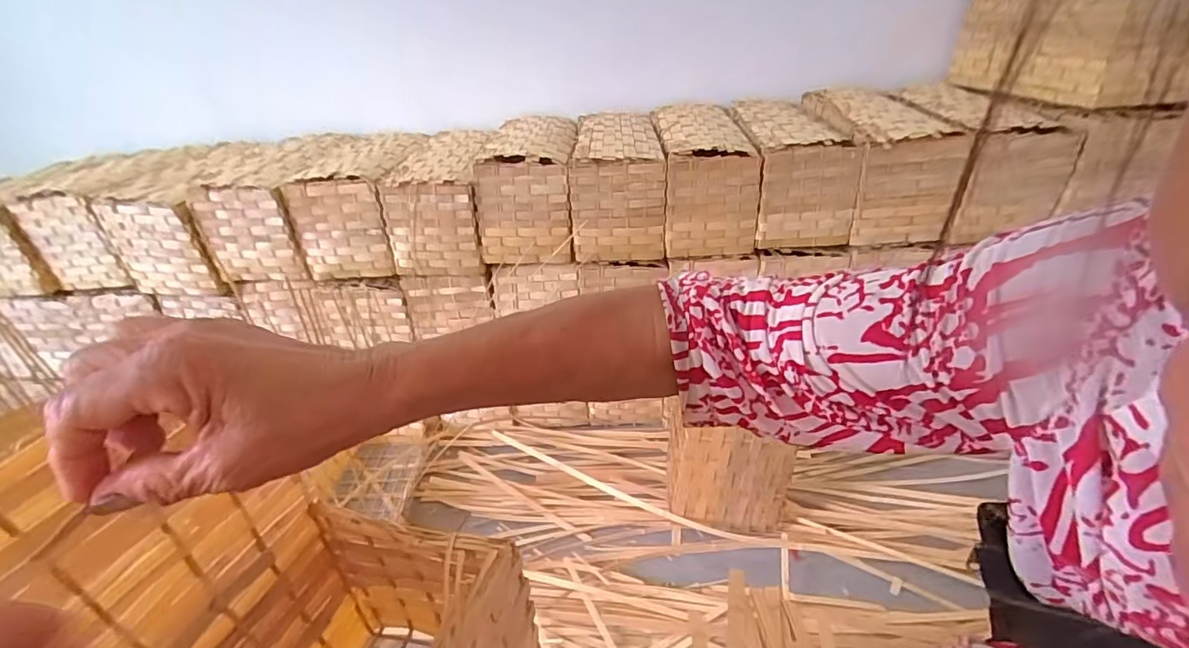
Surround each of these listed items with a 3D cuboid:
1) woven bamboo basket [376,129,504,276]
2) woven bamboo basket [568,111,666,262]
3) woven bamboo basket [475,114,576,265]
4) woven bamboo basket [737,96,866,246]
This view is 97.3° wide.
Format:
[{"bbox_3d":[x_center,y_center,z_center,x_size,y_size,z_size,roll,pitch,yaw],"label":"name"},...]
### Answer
[{"bbox_3d":[-0.330,-0.294,1.235,0.211,0.217,0.389,0,31,-1],"label":"woven bamboo basket"},{"bbox_3d":[0.043,-0.316,1.174,0.187,0.217,0.350,0,31,-1],"label":"woven bamboo basket"},{"bbox_3d":[-0.143,-0.316,1.199,0.187,0.225,0.373,1,31,1],"label":"woven bamboo basket"},{"bbox_3d":[0.416,-0.342,1.158,0.189,0.209,0.370,1,31,1],"label":"woven bamboo basket"}]

